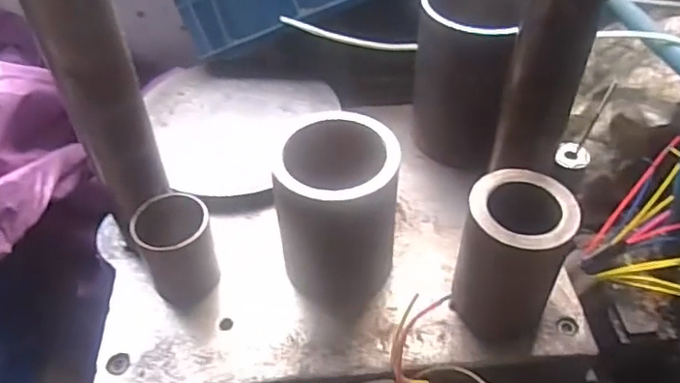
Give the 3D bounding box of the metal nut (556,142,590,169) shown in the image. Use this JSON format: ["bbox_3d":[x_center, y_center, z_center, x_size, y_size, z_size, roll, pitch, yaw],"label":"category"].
[{"bbox_3d":[0.242,-0.038,0.623,0.033,0.007,0.030,20,65,16],"label":"metal nut"}]

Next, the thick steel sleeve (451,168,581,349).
[{"bbox_3d":[0.151,0.060,0.541,0.090,0.133,0.091,20,50,20],"label":"thick steel sleeve"}]

